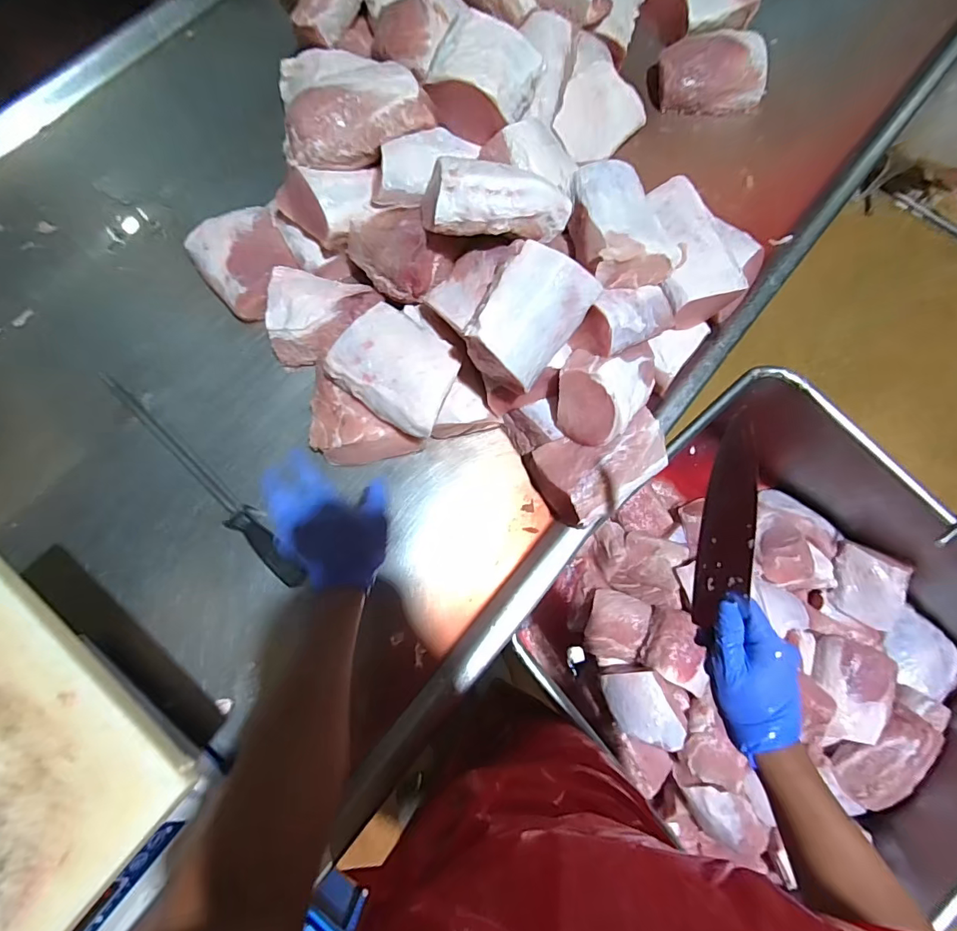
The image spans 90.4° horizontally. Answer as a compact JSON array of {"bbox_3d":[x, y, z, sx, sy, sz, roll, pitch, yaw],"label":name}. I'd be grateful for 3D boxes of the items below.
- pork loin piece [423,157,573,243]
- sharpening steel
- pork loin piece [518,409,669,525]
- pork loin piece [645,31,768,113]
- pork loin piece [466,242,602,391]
[{"bbox_3d":[0.023,-0.301,0.540,0.166,0.051,0.078,1,74,0],"label":"pork loin piece"},{"bbox_3d":[-0.366,0.006,0.612,0.406,0.038,0.033,40,78,10],"label":"sharpening steel"},{"bbox_3d":[0.149,-0.002,0.593,0.142,0.087,0.114,-29,77,-8],"label":"pork loin piece"},{"bbox_3d":[0.384,-0.653,0.795,0.176,0.073,0.118,-1,74,-1],"label":"pork loin piece"},{"bbox_3d":[0.055,-0.164,0.542,0.098,0.088,0.145,36,77,9],"label":"pork loin piece"}]

